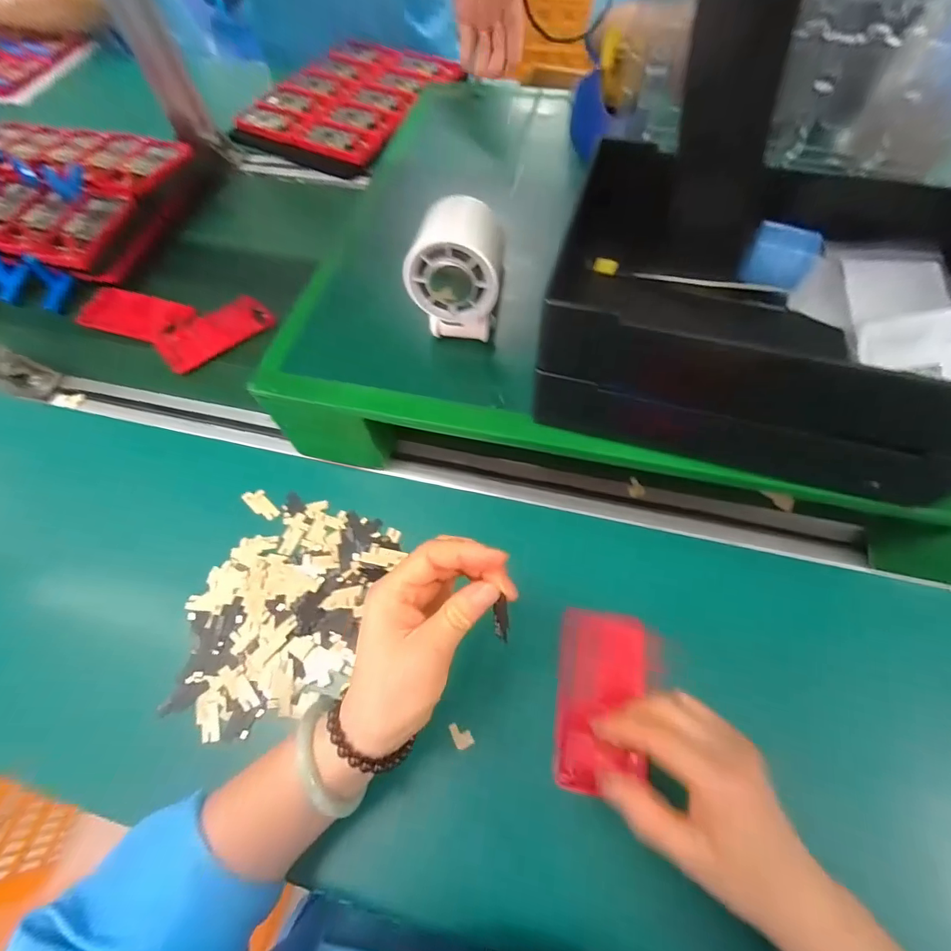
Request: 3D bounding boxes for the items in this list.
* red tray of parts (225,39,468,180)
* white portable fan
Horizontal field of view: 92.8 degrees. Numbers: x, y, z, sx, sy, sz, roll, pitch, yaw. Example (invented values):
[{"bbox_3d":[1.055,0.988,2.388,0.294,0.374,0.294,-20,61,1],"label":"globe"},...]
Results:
[{"bbox_3d":[-0.200,-0.607,0.728,0.261,0.023,0.355,22,65,13],"label":"red tray of parts"},{"bbox_3d":[-0.010,-0.147,0.332,0.064,0.083,0.066,7,63,6],"label":"white portable fan"}]

